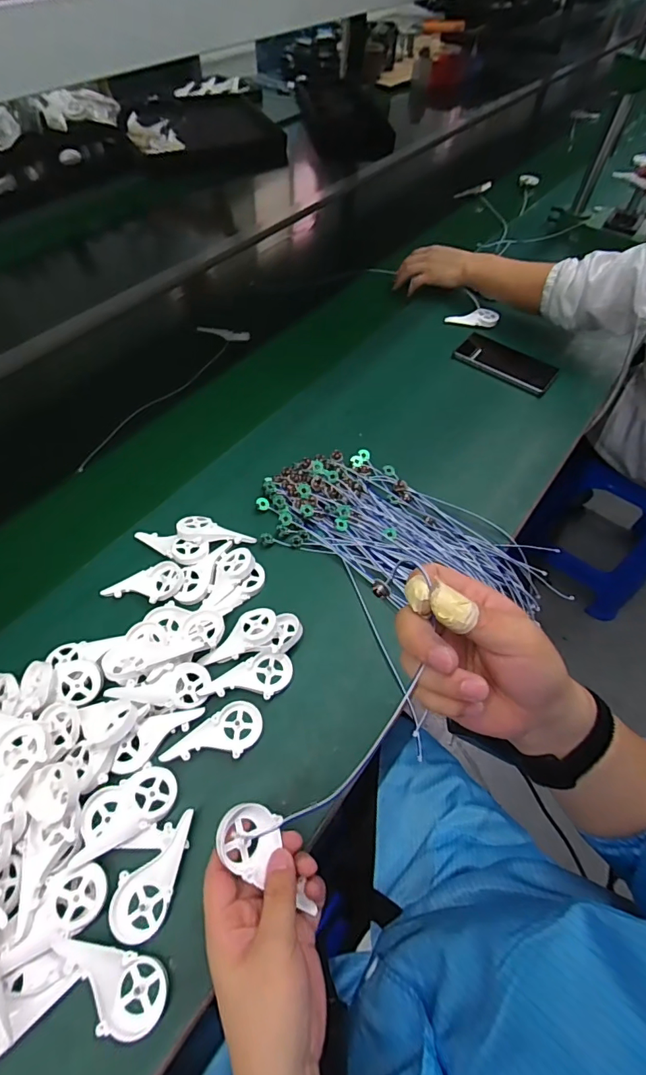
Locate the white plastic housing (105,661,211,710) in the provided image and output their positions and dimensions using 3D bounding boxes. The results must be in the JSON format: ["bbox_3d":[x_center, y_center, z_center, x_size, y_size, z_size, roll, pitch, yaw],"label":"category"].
[{"bbox_3d":[-0.156,0.147,0.449,0.093,0.015,0.038,-4,57,-26],"label":"white plastic housing"}]

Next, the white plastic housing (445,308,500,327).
[{"bbox_3d":[0.273,-0.403,0.848,0.094,0.019,0.034,4,57,1],"label":"white plastic housing"}]

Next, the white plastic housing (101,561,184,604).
[{"bbox_3d":[-0.204,0.058,0.530,0.088,0.011,0.047,-20,61,-14],"label":"white plastic housing"}]

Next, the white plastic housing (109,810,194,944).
[{"bbox_3d":[-0.141,0.274,0.381,0.044,0.015,0.090,13,58,5],"label":"white plastic housing"}]

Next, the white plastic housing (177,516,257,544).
[{"bbox_3d":[-0.134,-0.001,0.568,0.090,0.017,0.040,22,60,11],"label":"white plastic housing"}]

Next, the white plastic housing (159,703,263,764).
[{"bbox_3d":[-0.100,0.194,0.443,0.090,0.018,0.047,-36,66,-22],"label":"white plastic housing"}]

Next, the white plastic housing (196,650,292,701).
[{"bbox_3d":[-0.074,0.149,0.474,0.091,0.014,0.046,-29,64,-19],"label":"white plastic housing"}]

